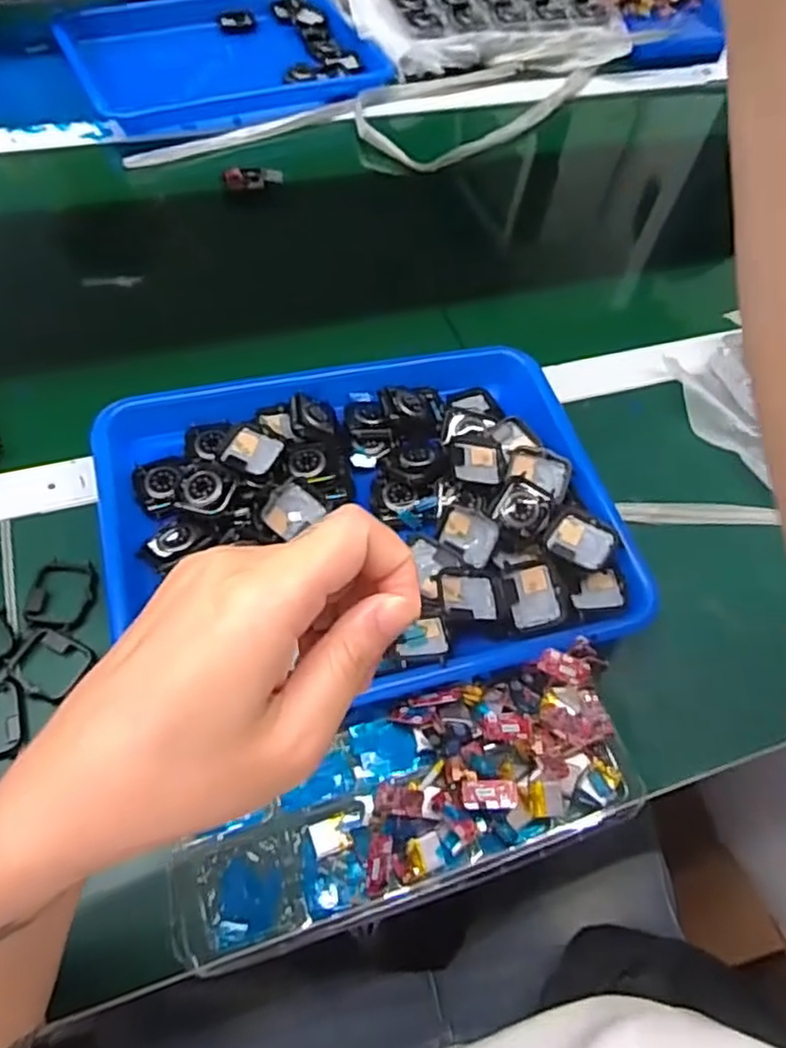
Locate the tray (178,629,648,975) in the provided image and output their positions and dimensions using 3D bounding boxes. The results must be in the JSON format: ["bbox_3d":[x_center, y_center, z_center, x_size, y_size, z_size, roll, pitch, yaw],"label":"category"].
[{"bbox_3d":[0.009,0.148,0.387,0.258,0.036,0.101,-15,60,-13],"label":"tray"}]

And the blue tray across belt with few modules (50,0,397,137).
[{"bbox_3d":[-0.189,-0.517,0.779,0.314,0.043,0.234,-20,61,-16],"label":"blue tray across belt with few modules"}]

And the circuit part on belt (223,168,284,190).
[{"bbox_3d":[-0.135,-0.334,0.674,0.056,0.012,0.019,-1,58,-5],"label":"circuit part on belt"}]

